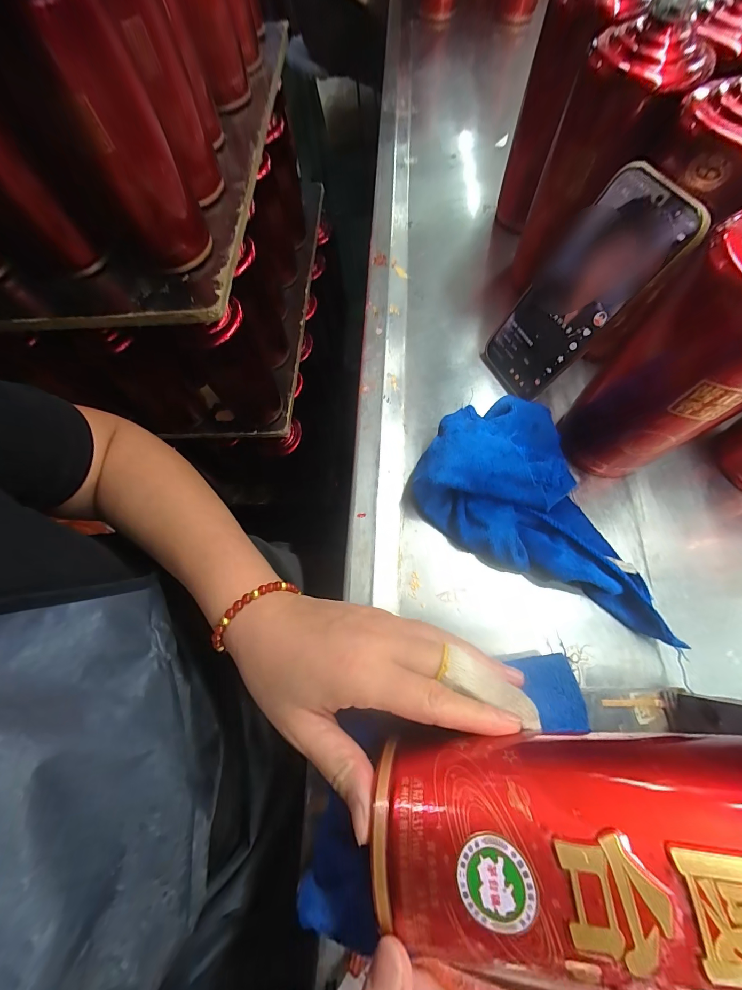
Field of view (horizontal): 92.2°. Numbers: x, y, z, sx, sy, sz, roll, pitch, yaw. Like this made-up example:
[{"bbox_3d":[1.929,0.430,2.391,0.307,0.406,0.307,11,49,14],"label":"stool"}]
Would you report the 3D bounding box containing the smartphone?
[{"bbox_3d":[0.154,-0.150,0.280,0.006,0.159,0.070,-18,70,-34],"label":"smartphone"}]

